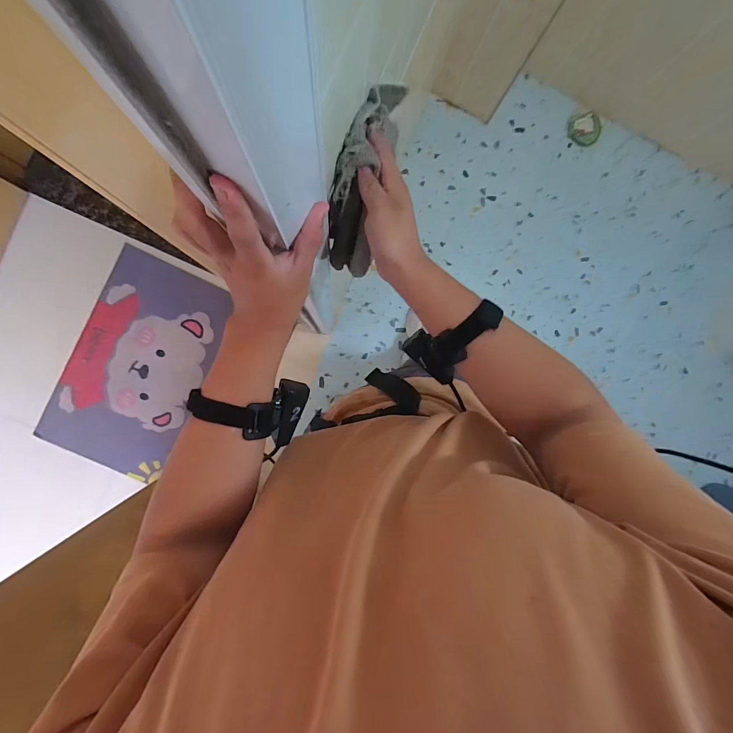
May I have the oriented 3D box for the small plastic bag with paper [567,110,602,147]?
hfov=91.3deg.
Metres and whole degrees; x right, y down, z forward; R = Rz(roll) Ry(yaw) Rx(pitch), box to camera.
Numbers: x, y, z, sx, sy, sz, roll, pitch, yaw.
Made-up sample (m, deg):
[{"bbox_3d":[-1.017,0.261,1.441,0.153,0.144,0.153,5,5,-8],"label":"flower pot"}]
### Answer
[{"bbox_3d":[0.858,-0.937,1.405,0.108,0.037,0.139,-17,92,-3],"label":"small plastic bag with paper"}]

